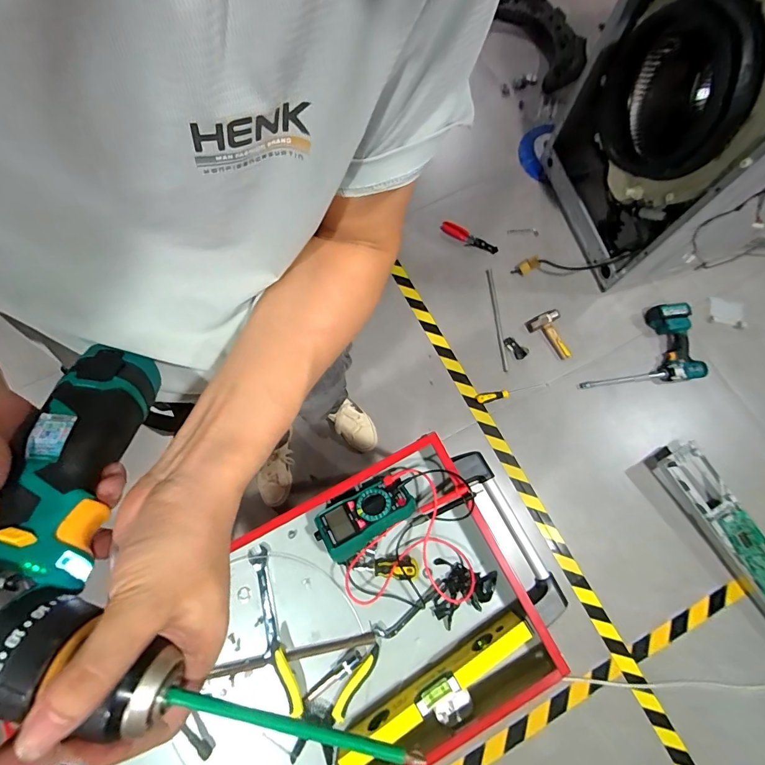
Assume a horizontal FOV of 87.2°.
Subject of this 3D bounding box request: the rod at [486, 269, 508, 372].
[{"bbox_3d":[0.407,-0.223,1.423,0.022,0.014,0.385,-5,76,-1],"label":"rod"}]

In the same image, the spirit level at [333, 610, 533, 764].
[{"bbox_3d":[0.070,0.406,0.533,0.287,0.042,0.031,-32,77,-8],"label":"spirit level"}]

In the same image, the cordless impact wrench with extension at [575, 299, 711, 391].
[{"bbox_3d":[0.849,-0.120,1.343,0.380,0.097,0.263,-6,76,-2],"label":"cordless impact wrench with extension"}]

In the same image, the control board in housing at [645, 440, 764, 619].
[{"bbox_3d":[1.056,0.458,1.207,0.153,0.083,0.594,-29,78,-7],"label":"control board in housing"}]

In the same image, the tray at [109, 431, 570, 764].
[{"bbox_3d":[-0.116,0.390,0.558,0.690,0.091,0.380,-27,77,-7],"label":"tray"}]

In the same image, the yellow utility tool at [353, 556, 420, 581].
[{"bbox_3d":[0.006,0.270,0.582,0.093,0.032,0.026,-1,76,-1],"label":"yellow utility tool"}]

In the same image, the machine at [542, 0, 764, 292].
[{"bbox_3d":[0.929,-0.762,1.154,0.531,0.822,0.691,-22,77,-6],"label":"machine"}]

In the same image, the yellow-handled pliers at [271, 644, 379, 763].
[{"bbox_3d":[-0.070,0.425,0.554,0.142,0.021,0.130,-14,76,-4],"label":"yellow-handled pliers"}]

